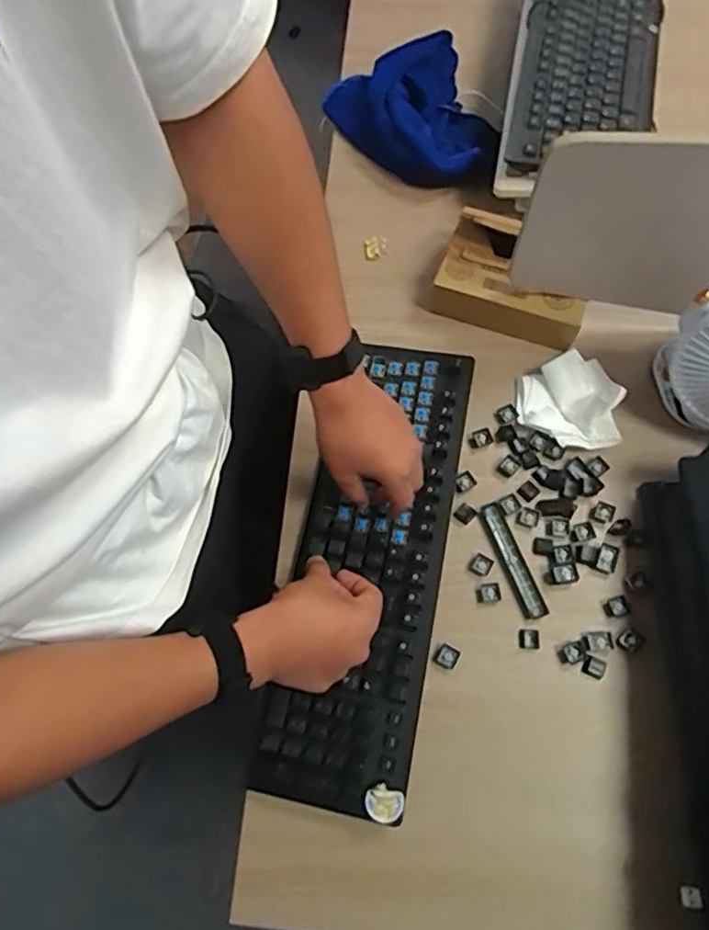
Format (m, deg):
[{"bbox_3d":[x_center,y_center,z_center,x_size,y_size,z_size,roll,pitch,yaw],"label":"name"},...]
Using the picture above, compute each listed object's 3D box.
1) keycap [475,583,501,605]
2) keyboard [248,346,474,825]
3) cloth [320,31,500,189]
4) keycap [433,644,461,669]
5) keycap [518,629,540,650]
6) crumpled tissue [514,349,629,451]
[{"bbox_3d":[0.130,0.125,0.589,0.023,0.004,0.018,-7,68,0],"label":"keycap"},{"bbox_3d":[0.016,0.084,0.593,0.142,0.043,0.448,12,69,7],"label":"keyboard"},{"bbox_3d":[0.077,-0.438,0.769,0.174,0.061,0.203,-24,69,-6],"label":"cloth"},{"bbox_3d":[0.087,0.180,0.570,0.021,0.005,0.020,29,72,13],"label":"keycap"},{"bbox_3d":[0.165,0.166,0.576,0.018,0.012,0.018,0,68,3],"label":"keycap"},{"bbox_3d":[0.225,-0.071,0.635,0.098,0.039,0.102,4,69,5],"label":"crumpled tissue"}]

